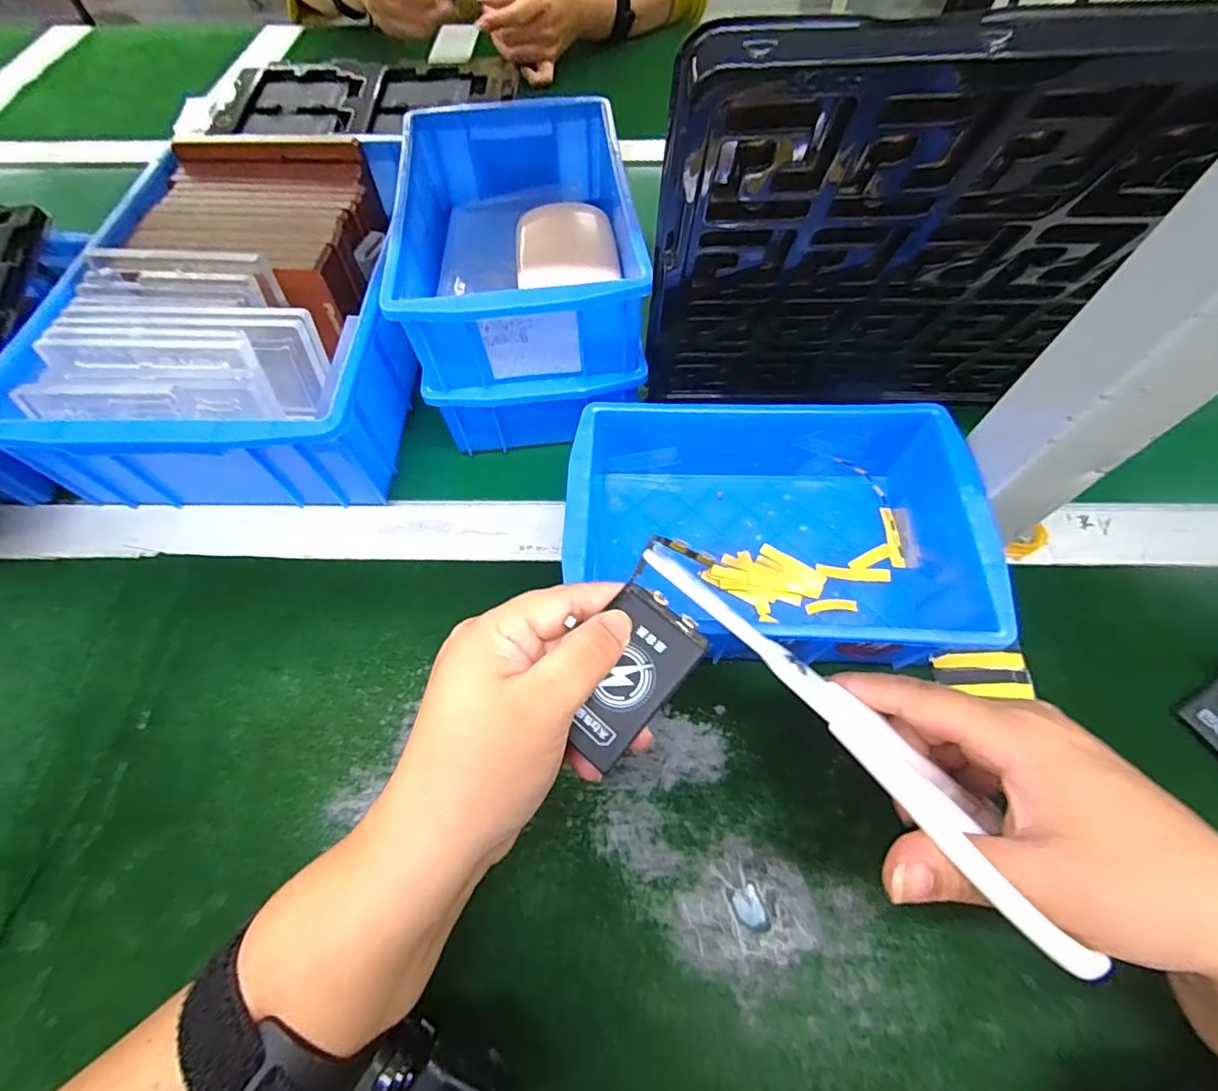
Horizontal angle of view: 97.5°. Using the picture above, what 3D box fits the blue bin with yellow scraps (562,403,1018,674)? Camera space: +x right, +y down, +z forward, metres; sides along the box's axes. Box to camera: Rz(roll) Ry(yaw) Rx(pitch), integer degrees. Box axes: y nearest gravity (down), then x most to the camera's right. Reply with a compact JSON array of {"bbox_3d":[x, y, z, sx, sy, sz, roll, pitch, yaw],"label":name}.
[{"bbox_3d":[0.080,-0.007,0.289,0.201,0.067,0.140,1,61,1],"label":"blue bin with yellow scraps"}]

